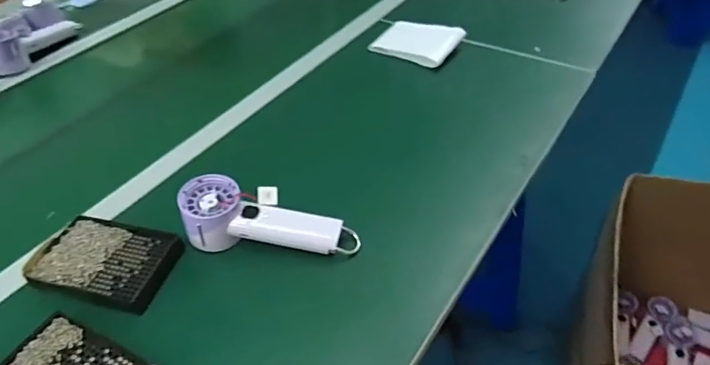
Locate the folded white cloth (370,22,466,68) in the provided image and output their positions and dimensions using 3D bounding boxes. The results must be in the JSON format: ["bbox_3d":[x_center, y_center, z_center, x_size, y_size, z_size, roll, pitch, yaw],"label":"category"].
[{"bbox_3d":[0.107,-0.243,0.804,0.136,0.025,0.092,24,51,26],"label":"folded white cloth"}]

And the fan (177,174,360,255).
[{"bbox_3d":[-0.093,0.041,0.514,0.190,0.058,0.068,4,45,9],"label":"fan"}]

